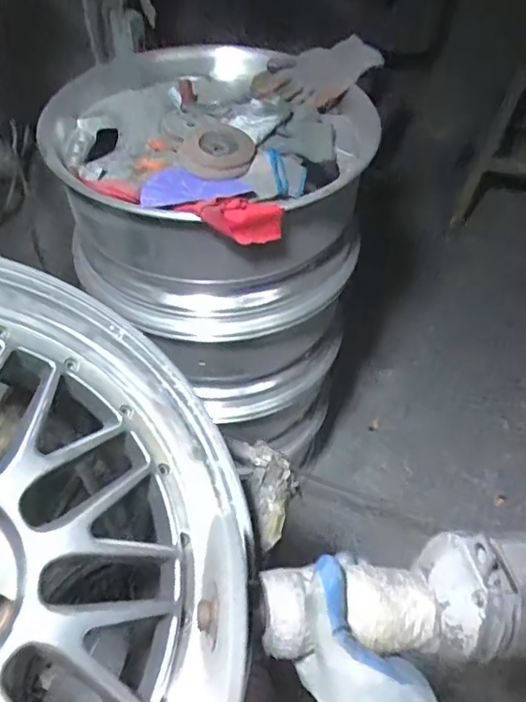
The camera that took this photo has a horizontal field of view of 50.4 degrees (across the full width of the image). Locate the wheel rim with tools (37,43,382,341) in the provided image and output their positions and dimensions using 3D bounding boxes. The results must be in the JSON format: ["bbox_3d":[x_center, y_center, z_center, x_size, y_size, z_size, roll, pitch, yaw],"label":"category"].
[{"bbox_3d":[-0.083,-0.266,0.914,0.487,0.252,0.432,11,52,7],"label":"wheel rim with tools"}]

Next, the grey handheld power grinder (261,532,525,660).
[{"bbox_3d":[0.218,0.194,0.443,0.445,0.081,0.088,0,51,-6],"label":"grey handheld power grinder"}]

